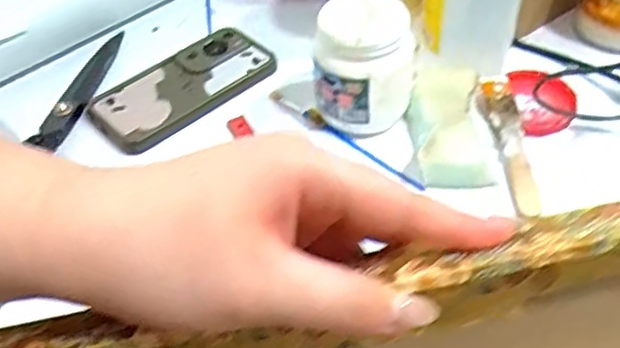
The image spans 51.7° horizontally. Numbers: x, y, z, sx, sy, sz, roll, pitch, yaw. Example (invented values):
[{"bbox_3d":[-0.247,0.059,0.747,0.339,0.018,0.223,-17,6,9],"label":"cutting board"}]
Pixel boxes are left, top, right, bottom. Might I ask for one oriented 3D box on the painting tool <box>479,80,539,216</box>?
[{"bbox_3d":[0.155,-0.026,0.491,0.027,0.007,0.141,-3,48,1],"label":"painting tool"}]

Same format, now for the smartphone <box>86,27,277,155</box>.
[{"bbox_3d":[-0.111,-0.079,0.567,0.157,0.009,0.084,-32,53,-23],"label":"smartphone"}]

